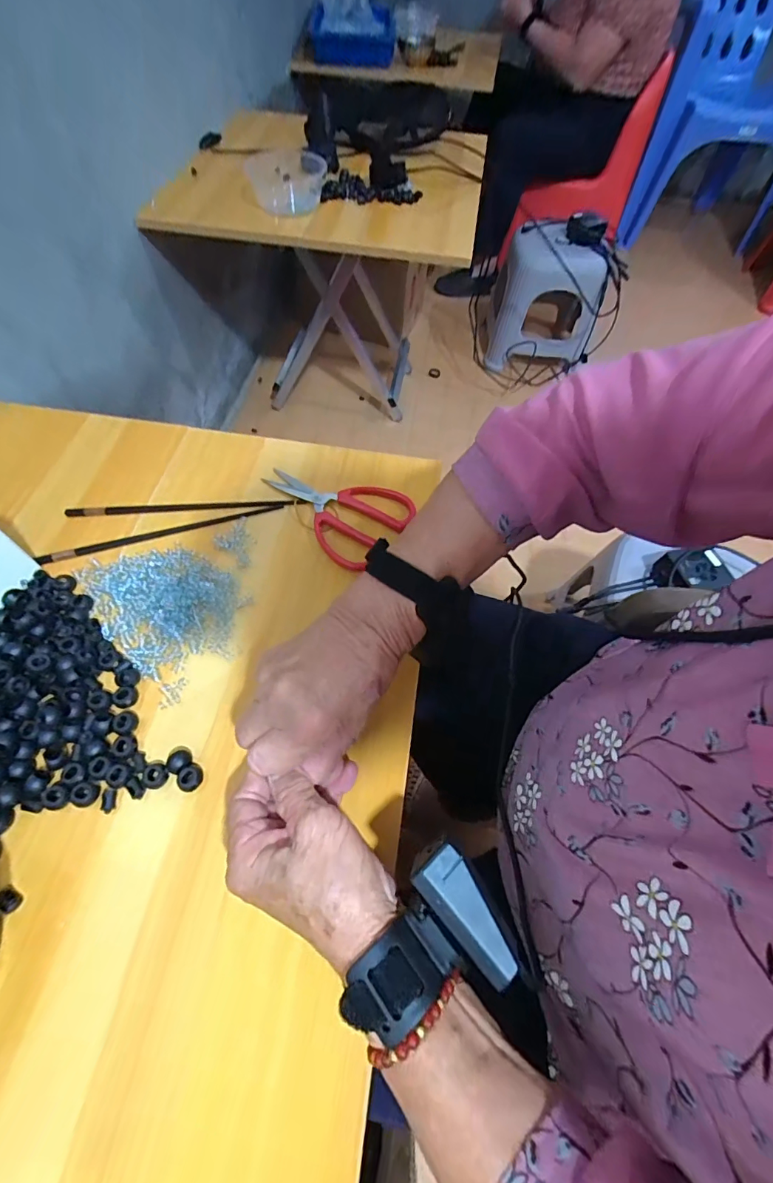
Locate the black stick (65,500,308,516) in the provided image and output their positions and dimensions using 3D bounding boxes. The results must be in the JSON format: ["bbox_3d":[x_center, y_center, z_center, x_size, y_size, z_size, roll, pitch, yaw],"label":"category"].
[{"bbox_3d":[-0.207,-0.088,0.475,0.238,0.005,0.013,-2,59,-4],"label":"black stick"}]

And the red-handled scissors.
[{"bbox_3d":[-0.057,-0.092,0.479,0.155,0.015,0.108,35,64,17],"label":"red-handled scissors"}]

